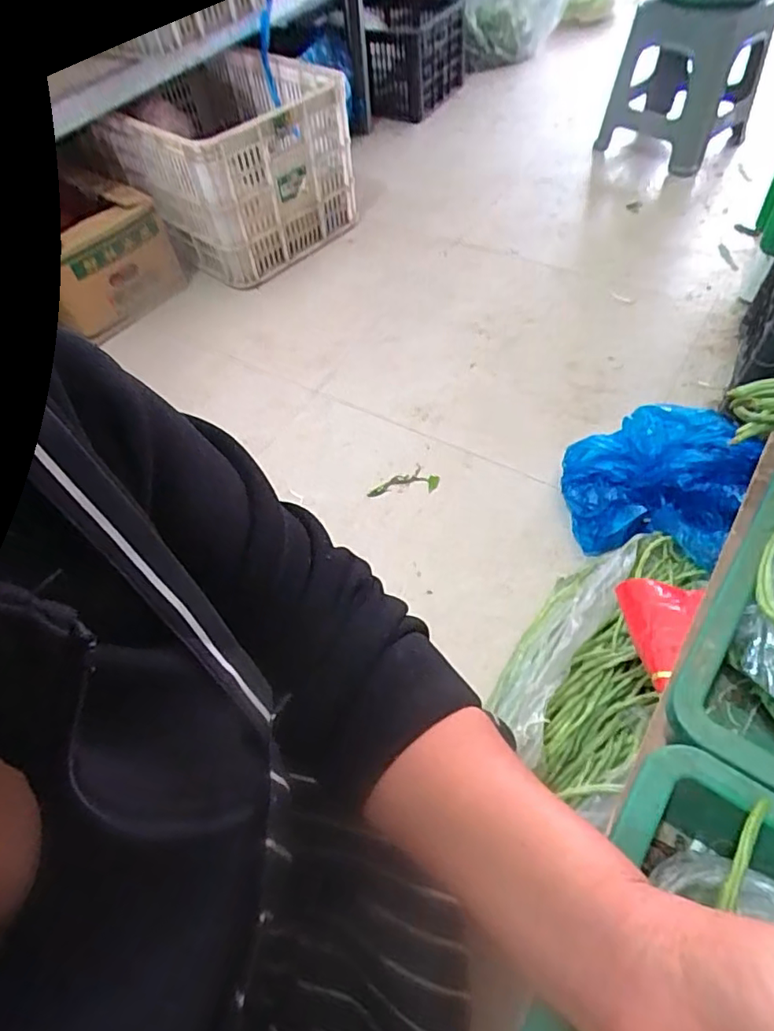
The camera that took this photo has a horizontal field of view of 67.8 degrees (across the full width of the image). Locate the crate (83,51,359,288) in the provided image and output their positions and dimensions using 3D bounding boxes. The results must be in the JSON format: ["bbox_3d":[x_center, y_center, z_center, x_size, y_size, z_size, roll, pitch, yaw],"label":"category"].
[{"bbox_3d":[-0.416,-0.873,1.432,0.425,0.333,0.569,-40,61,-21],"label":"crate"}]

